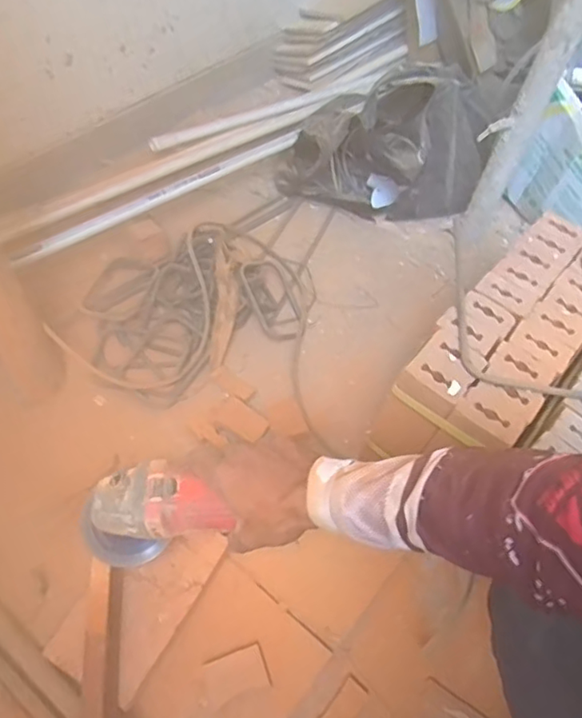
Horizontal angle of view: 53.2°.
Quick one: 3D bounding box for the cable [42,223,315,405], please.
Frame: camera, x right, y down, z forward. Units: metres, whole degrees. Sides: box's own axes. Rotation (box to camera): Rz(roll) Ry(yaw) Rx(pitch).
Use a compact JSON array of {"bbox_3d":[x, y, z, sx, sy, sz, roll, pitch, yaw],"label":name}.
[{"bbox_3d":[-0.135,-0.099,0.859,0.344,0.077,0.243,-27,61,-22],"label":"cable"}]

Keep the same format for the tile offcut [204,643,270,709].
[{"bbox_3d":[-0.057,0.335,0.619,0.061,0.004,0.042,-16,57,-16],"label":"tile offcut"}]

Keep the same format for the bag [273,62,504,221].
[{"bbox_3d":[0.160,-0.366,0.979,0.343,0.241,0.213,11,54,3],"label":"bag"}]

